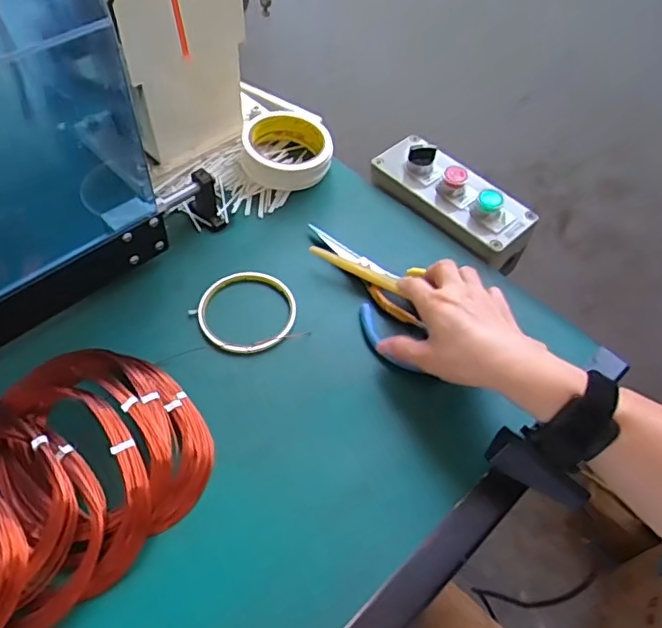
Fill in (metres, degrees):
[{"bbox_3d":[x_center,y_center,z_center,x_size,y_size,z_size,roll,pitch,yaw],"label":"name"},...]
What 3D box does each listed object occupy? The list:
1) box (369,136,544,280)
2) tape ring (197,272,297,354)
[{"bbox_3d":[0.128,-0.125,0.614,0.079,0.056,0.183,-38,66,-26],"label":"box"},{"bbox_3d":[-0.073,-0.003,0.512,0.085,0.005,0.083,2,55,-3],"label":"tape ring"}]

